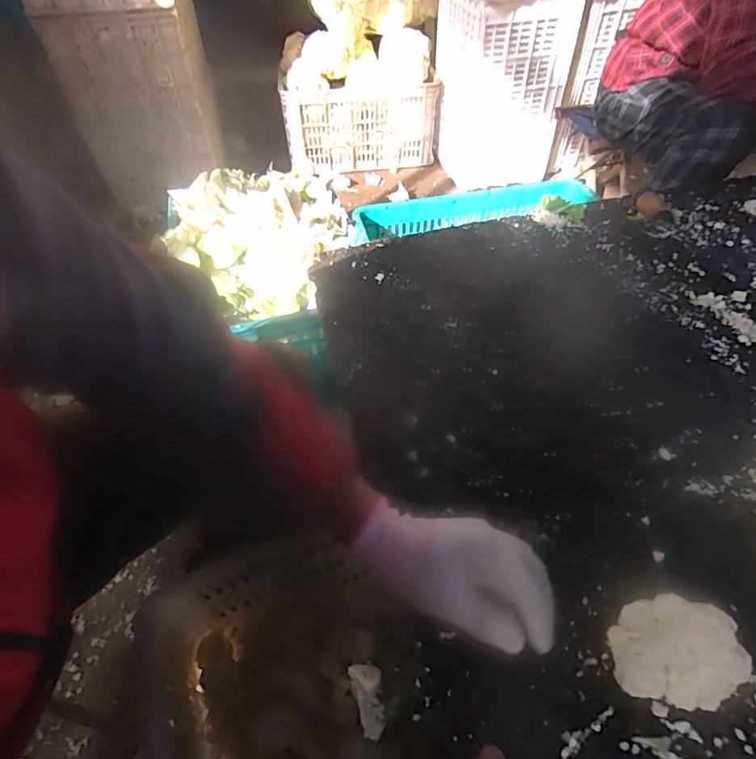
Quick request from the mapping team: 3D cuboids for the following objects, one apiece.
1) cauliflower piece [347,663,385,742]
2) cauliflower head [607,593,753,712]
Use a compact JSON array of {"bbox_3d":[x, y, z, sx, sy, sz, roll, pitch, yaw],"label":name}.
[{"bbox_3d":[-0.007,0.263,0.389,0.025,0.017,0.052,-12,66,-10],"label":"cauliflower piece"},{"bbox_3d":[0.208,0.198,0.341,0.074,0.072,0.072,-1,50,1],"label":"cauliflower head"}]

